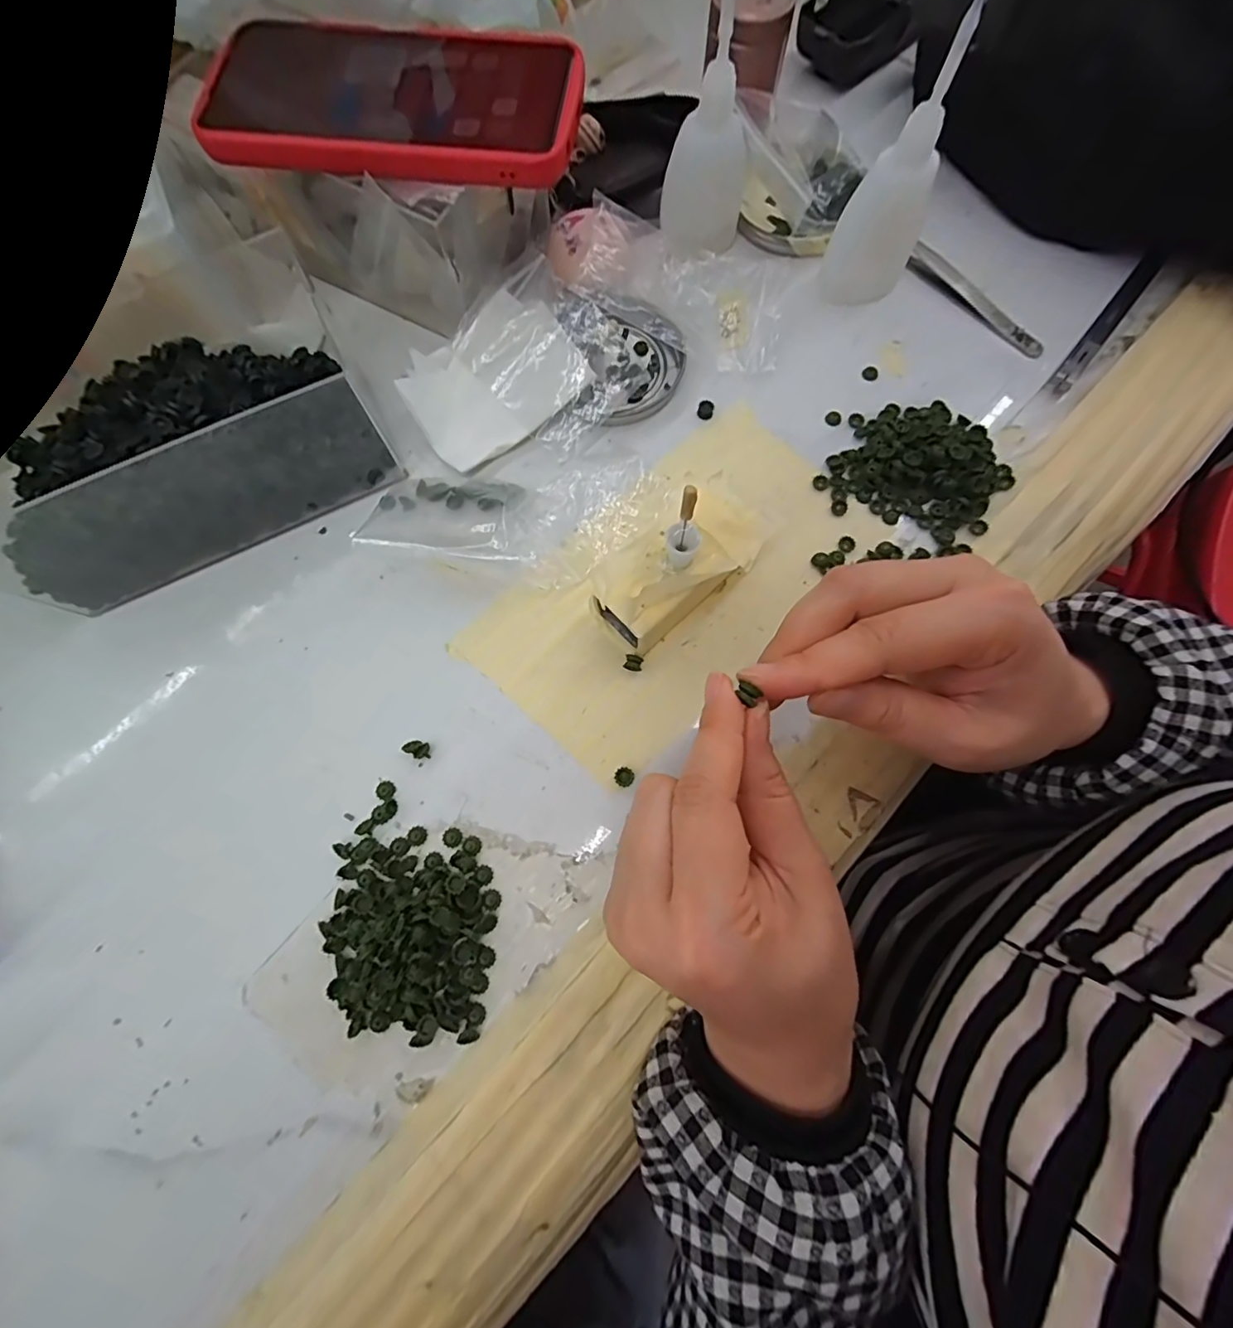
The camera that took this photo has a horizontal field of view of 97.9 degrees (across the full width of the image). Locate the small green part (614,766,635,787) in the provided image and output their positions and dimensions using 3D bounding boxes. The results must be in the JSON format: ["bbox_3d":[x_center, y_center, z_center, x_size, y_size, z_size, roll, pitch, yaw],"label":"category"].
[{"bbox_3d":[0.003,0.050,0.239,0.008,0.004,0.009,-40,78,-9],"label":"small green part"}]

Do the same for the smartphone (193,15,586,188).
[{"bbox_3d":[-0.101,-0.256,0.243,0.165,0.009,0.090,5,75,3],"label":"smartphone"}]

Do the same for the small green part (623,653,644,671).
[{"bbox_3d":[0.008,-0.001,0.252,0.009,0.007,0.007,13,76,4],"label":"small green part"}]

